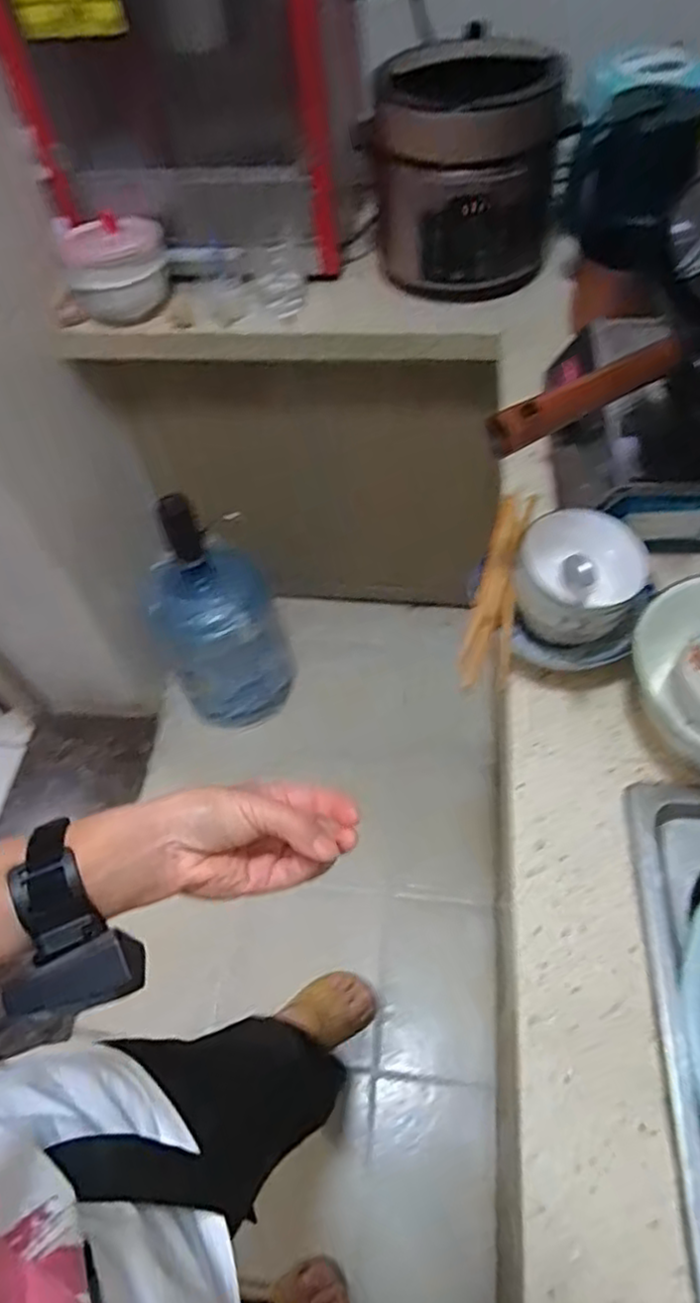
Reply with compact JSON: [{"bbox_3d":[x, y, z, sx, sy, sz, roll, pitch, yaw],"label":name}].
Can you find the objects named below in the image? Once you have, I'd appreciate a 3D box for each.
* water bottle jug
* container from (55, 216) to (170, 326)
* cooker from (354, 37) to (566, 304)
[{"bbox_3d":[-0.280,-0.090,1.437,0.233,0.561,0.249,-20,57,-9],"label":"water bottle jug"},{"bbox_3d":[-0.363,-0.589,1.098,0.155,0.113,0.139,-15,56,-5],"label":"container"},{"bbox_3d":[0.159,-0.692,1.018,0.274,0.265,0.246,9,57,11],"label":"cooker"}]

